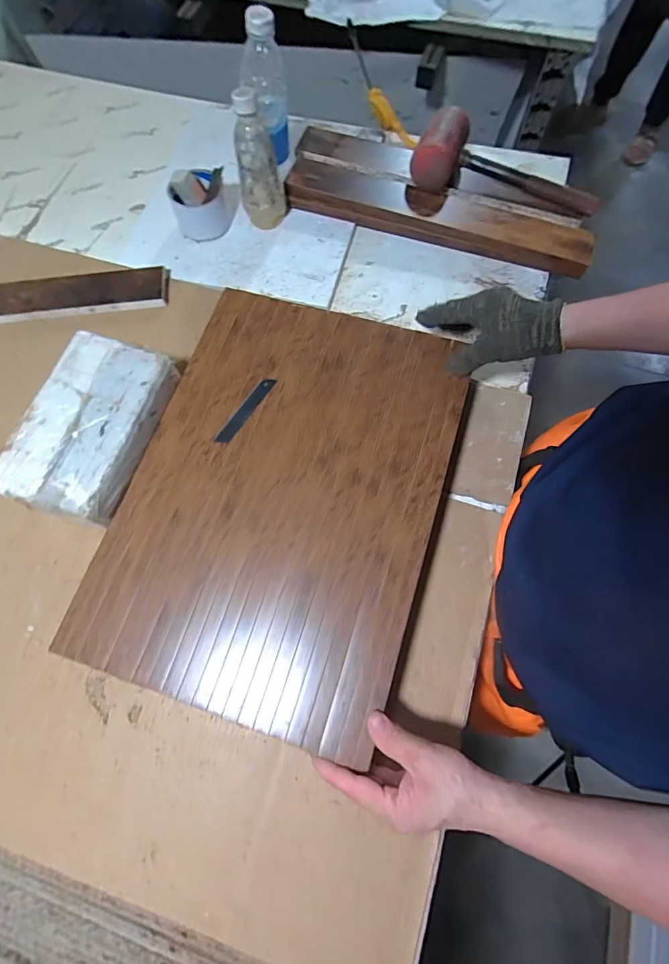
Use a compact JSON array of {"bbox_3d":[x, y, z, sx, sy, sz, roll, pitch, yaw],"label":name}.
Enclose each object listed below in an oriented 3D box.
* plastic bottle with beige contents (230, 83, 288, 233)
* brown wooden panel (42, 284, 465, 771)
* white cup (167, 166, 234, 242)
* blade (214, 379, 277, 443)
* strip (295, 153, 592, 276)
[{"bbox_3d":[-0.107,-0.442,0.615,0.064,0.162,0.053,-12,71,-3],"label":"plastic bottle with beige contents"},{"bbox_3d":[-0.055,0.005,0.476,0.323,0.020,0.452,16,72,7],"label":"brown wooden panel"},{"bbox_3d":[-0.202,-0.419,0.661,0.089,0.069,0.072,-21,71,-6],"label":"white cup"},{"bbox_3d":[-0.103,-0.084,0.507,0.016,0.004,0.097,31,74,11],"label":"blade"},{"bbox_3d":[0.153,-0.406,0.663,0.451,0.043,0.080,19,72,7],"label":"strip"}]

